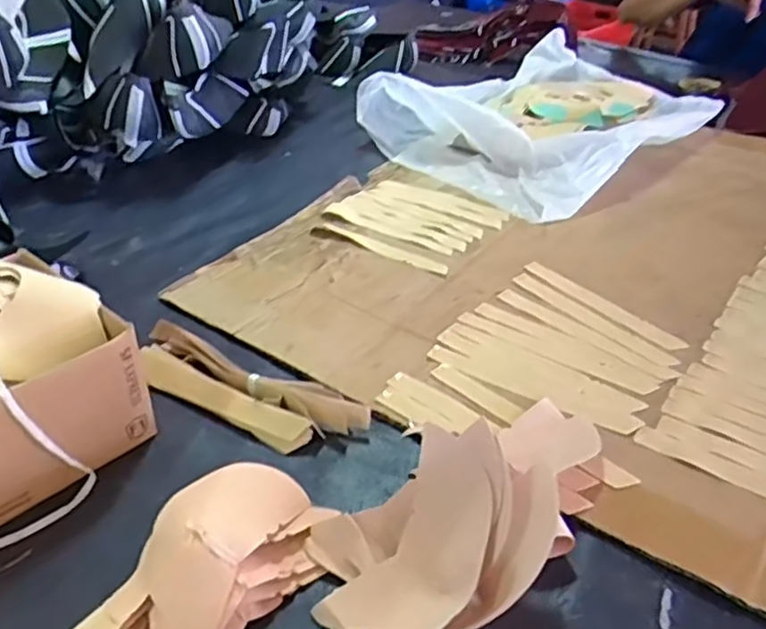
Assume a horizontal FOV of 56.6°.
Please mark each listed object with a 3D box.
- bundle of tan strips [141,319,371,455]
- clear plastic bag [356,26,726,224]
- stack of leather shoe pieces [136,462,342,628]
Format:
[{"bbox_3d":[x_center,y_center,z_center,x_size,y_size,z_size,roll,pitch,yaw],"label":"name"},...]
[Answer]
[{"bbox_3d":[-0.118,0.054,0.567,0.219,0.015,0.060,20,39,24],"label":"bundle of tan strips"},{"bbox_3d":[0.218,-0.272,0.987,0.409,0.096,0.361,-25,43,-34],"label":"clear plastic bag"},{"bbox_3d":[-0.095,0.143,0.426,0.080,0.052,0.147,28,43,33],"label":"stack of leather shoe pieces"}]

